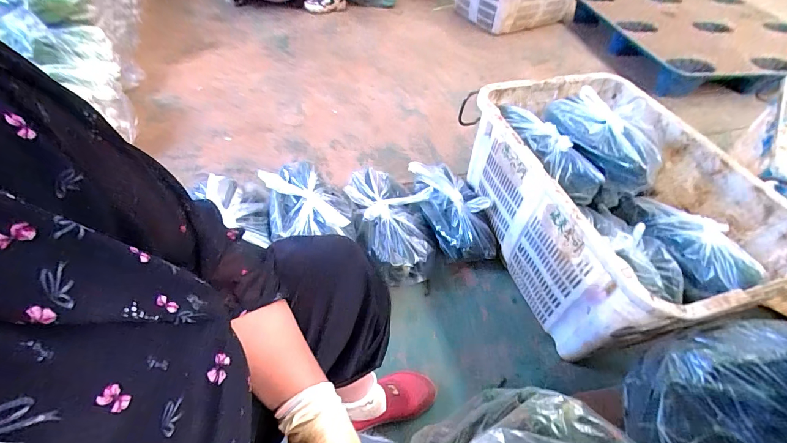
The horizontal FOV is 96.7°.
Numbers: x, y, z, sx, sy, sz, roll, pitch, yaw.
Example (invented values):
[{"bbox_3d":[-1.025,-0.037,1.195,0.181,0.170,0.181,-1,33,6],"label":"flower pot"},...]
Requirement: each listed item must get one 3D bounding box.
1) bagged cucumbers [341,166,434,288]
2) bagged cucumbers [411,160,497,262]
[{"bbox_3d":[-0.008,-0.002,0.986,0.211,0.135,0.348,-11,53,-14],"label":"bagged cucumbers"},{"bbox_3d":[0.176,-0.043,0.990,0.169,0.118,0.328,-18,68,-18],"label":"bagged cucumbers"}]

